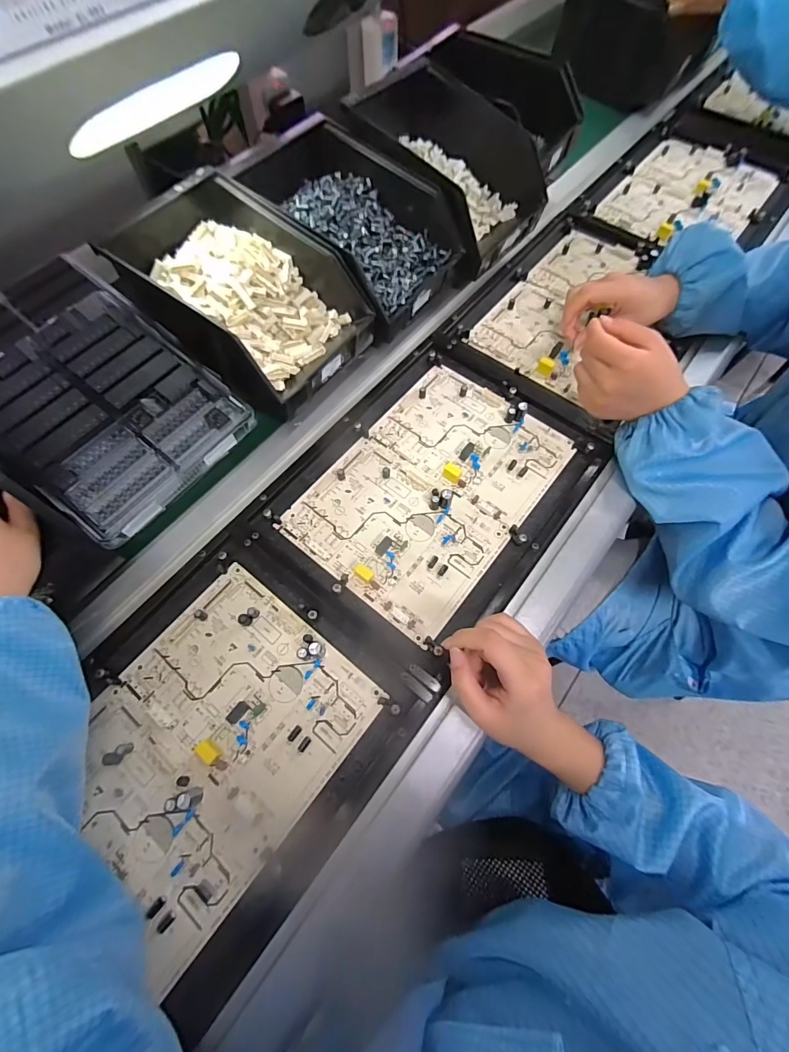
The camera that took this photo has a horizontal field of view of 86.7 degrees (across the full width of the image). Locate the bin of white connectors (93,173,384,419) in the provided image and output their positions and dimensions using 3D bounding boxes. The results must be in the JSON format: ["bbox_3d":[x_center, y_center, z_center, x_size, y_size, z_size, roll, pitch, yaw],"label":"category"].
[{"bbox_3d":[-0.165,-0.239,0.469,0.248,0.132,0.169,36,71,16],"label":"bin of white connectors"}]

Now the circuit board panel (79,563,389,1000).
[{"bbox_3d":[-0.151,0.175,0.357,0.200,0.018,0.232,35,71,15],"label":"circuit board panel"}]

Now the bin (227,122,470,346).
[{"bbox_3d":[-0.044,-0.351,0.493,0.247,0.092,0.173,34,71,15],"label":"bin"}]

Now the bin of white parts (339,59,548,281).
[{"bbox_3d":[0.064,-0.456,0.534,0.243,0.107,0.168,37,71,16],"label":"bin of white parts"}]

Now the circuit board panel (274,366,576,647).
[{"bbox_3d":[0.039,-0.047,0.455,0.198,0.015,0.284,36,73,13],"label":"circuit board panel"}]

